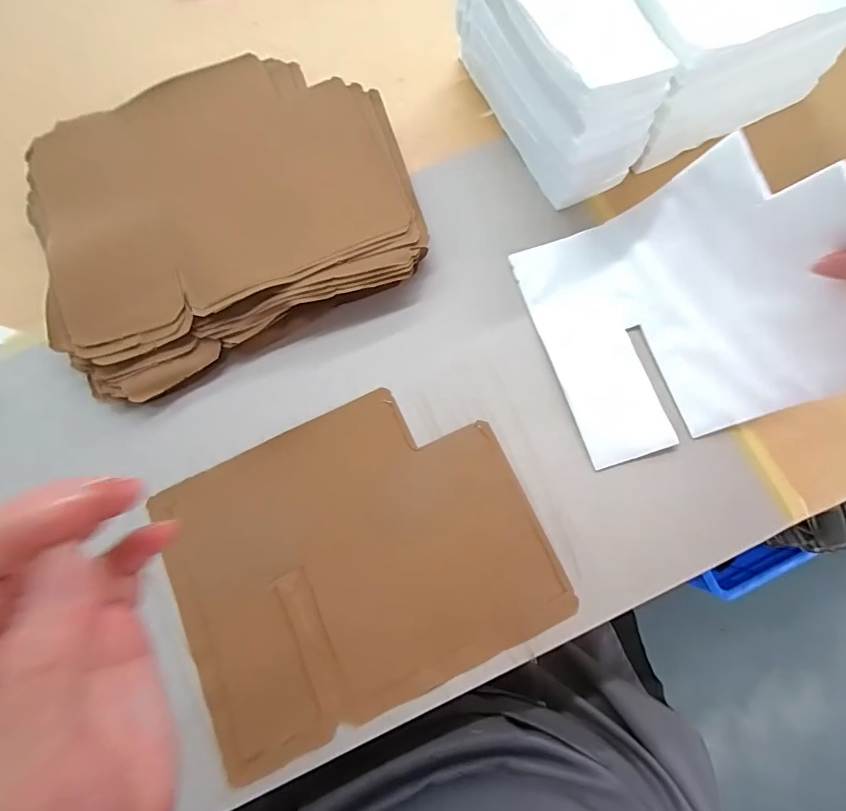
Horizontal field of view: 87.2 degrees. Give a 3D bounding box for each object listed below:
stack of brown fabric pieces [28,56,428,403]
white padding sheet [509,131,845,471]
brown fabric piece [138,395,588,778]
[{"bbox_3d":[-0.156,-0.158,0.347,0.274,0.034,0.232,-26,79,-4],"label":"stack of brown fabric pieces"},{"bbox_3d":[0.177,-0.069,0.280,0.172,0.116,0.169,-19,81,-2],"label":"white padding sheet"},{"bbox_3d":[-0.045,0.102,0.305,0.238,0.011,0.190,-25,79,-7],"label":"brown fabric piece"}]

